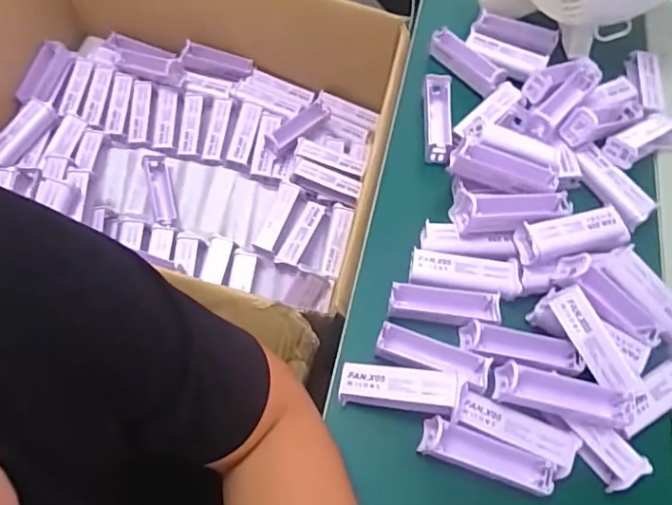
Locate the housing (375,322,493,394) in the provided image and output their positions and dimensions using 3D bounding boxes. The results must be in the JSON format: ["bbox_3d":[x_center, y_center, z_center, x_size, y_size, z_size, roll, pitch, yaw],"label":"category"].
[{"bbox_3d":[0.083,0.093,0.475,0.096,0.027,0.028,21,62,8],"label":"housing"}]

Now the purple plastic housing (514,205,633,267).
[{"bbox_3d":[0.225,-0.017,0.509,0.103,0.023,0.036,-8,62,-8],"label":"purple plastic housing"}]

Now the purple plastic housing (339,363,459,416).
[{"bbox_3d":[0.053,0.114,0.451,0.096,0.026,0.030,0,60,19],"label":"purple plastic housing"}]

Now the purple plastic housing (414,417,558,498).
[{"bbox_3d":[0.120,0.166,0.438,0.101,0.031,0.029,22,62,8],"label":"purple plastic housing"}]

